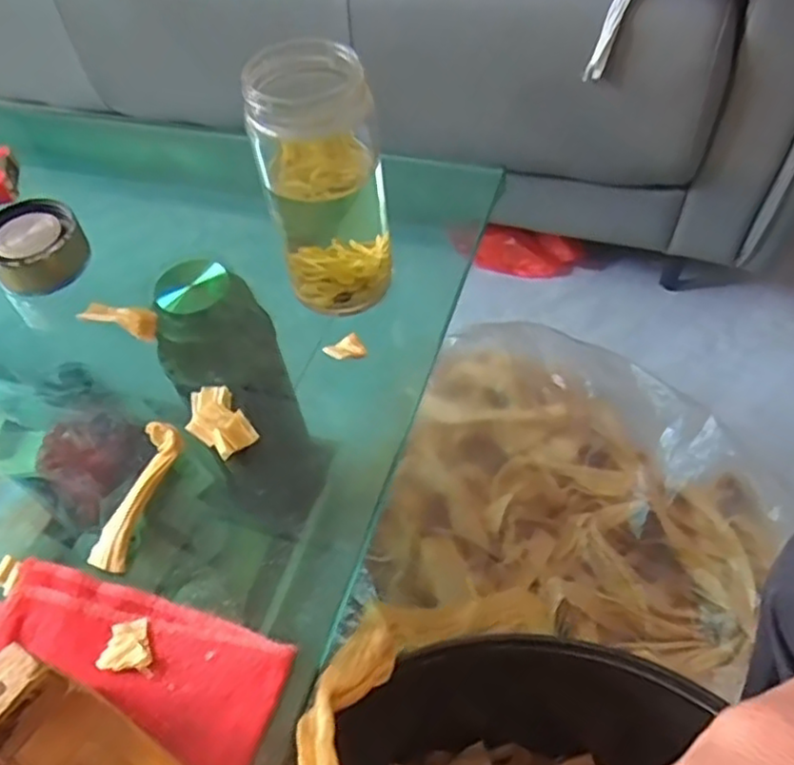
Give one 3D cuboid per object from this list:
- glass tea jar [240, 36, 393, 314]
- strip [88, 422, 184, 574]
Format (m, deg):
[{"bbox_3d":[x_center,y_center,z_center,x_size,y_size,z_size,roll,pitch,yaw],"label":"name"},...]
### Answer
[{"bbox_3d":[-0.044,-0.119,0.418,0.068,0.153,0.068,-2,53,3],"label":"glass tea jar"},{"bbox_3d":[-0.142,0.061,0.386,0.023,0.013,0.084,10,55,12],"label":"strip"}]

